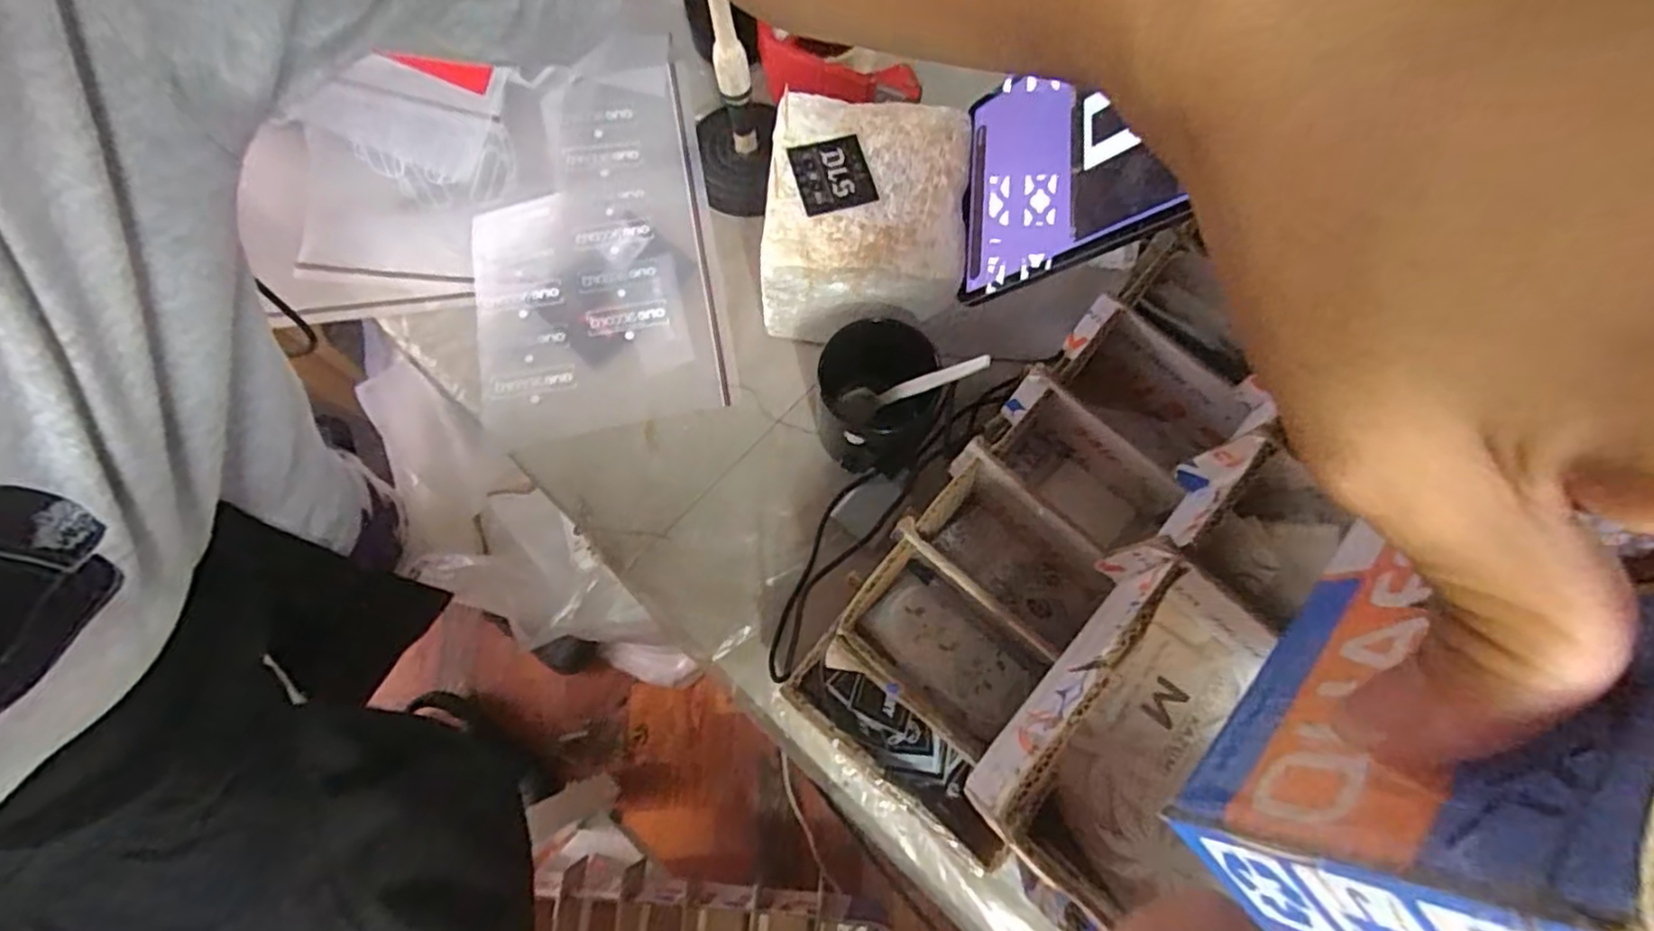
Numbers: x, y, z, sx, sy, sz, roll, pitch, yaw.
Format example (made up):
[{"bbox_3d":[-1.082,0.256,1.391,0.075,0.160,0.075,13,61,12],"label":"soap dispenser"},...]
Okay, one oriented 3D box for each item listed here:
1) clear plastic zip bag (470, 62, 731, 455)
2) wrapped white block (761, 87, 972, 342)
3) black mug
[{"bbox_3d":[-0.192,-0.171,0.565,0.186,0.034,0.292,-9,74,-4],"label":"clear plastic zip bag"},{"bbox_3d":[0.024,-0.171,0.525,0.136,0.119,0.142,7,74,1],"label":"wrapped white block"},{"bbox_3d":[0.033,-0.042,0.497,0.074,0.100,0.086,-1,74,-1],"label":"black mug"}]

